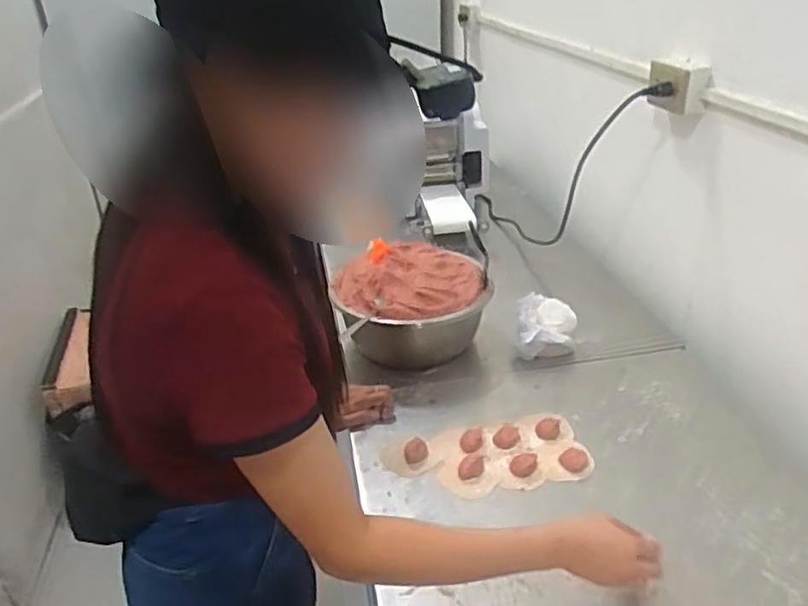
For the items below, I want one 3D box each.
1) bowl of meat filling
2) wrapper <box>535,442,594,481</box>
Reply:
[{"bbox_3d":[0.014,0.011,1.173,0.269,0.155,0.232,-6,27,-7],"label":"bowl of meat filling"},{"bbox_3d":[0.230,0.225,0.937,0.075,0.017,0.069,-2,27,1],"label":"wrapper"}]

